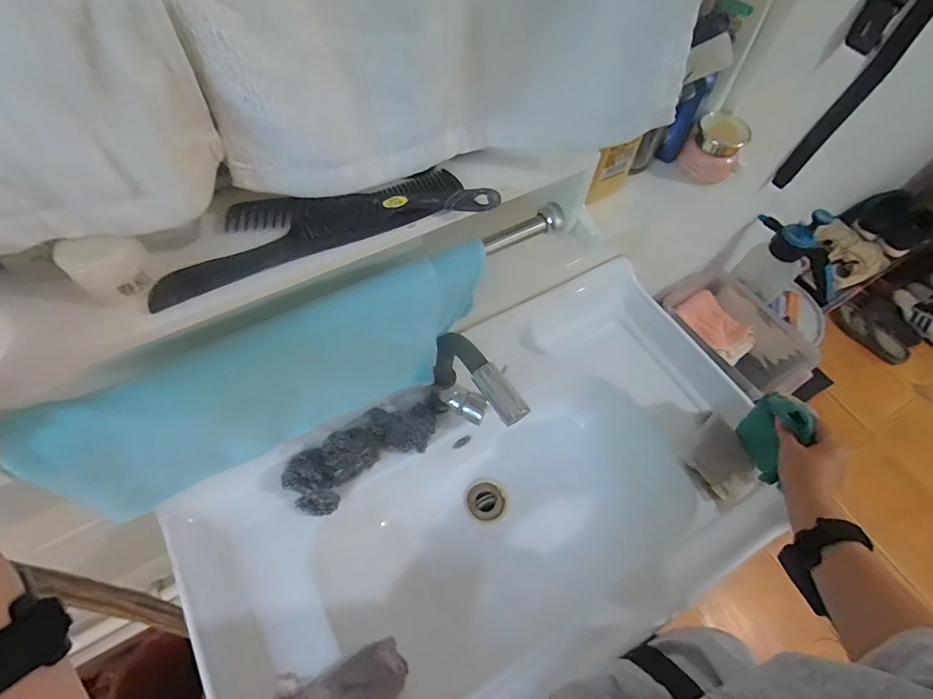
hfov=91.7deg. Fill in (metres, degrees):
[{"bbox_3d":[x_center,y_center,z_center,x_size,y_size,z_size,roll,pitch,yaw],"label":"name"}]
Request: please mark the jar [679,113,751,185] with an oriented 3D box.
[{"bbox_3d":[0.260,-0.210,0.475,0.055,0.050,0.049,34,64,15],"label":"jar"}]

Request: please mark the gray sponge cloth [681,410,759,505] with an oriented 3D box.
[{"bbox_3d":[0.373,0.161,0.679,0.092,0.025,0.116,-24,65,-16],"label":"gray sponge cloth"}]

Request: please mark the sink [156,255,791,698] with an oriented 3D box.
[{"bbox_3d":[0.051,0.238,0.679,0.798,0.170,0.484,-31,66,-18],"label":"sink"}]

